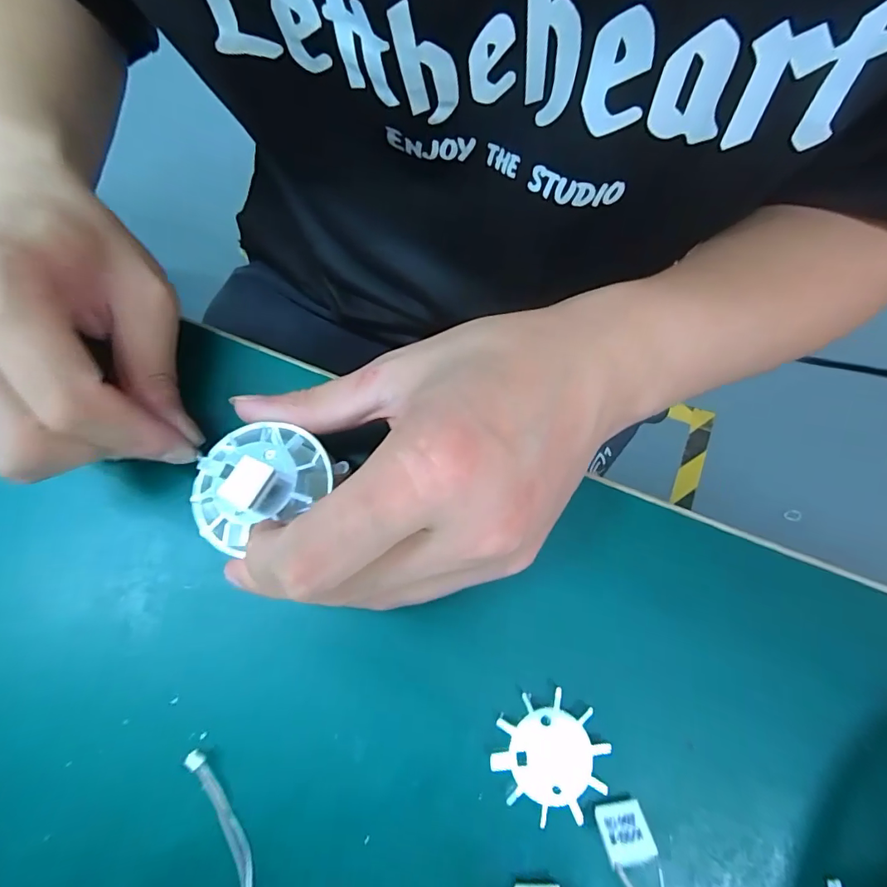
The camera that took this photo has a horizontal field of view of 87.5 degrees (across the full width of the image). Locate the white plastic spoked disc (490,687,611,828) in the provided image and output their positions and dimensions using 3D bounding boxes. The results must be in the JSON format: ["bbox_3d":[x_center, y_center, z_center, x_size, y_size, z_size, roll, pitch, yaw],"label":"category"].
[{"bbox_3d":[0.038,0.111,0.164,0.037,0.004,0.037,-1,72,3],"label":"white plastic spoked disc"}]

